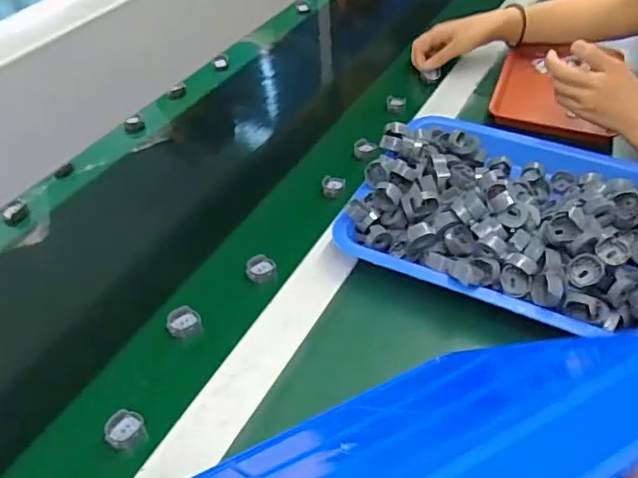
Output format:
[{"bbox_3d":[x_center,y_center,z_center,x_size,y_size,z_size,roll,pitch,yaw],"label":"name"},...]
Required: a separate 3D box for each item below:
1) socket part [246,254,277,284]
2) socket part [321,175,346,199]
[{"bbox_3d":[-0.058,0.032,0.583,0.029,0.015,0.030,0,43,0],"label":"socket part"},{"bbox_3d":[0.017,-0.061,0.677,0.026,0.019,0.025,4,43,4],"label":"socket part"}]

